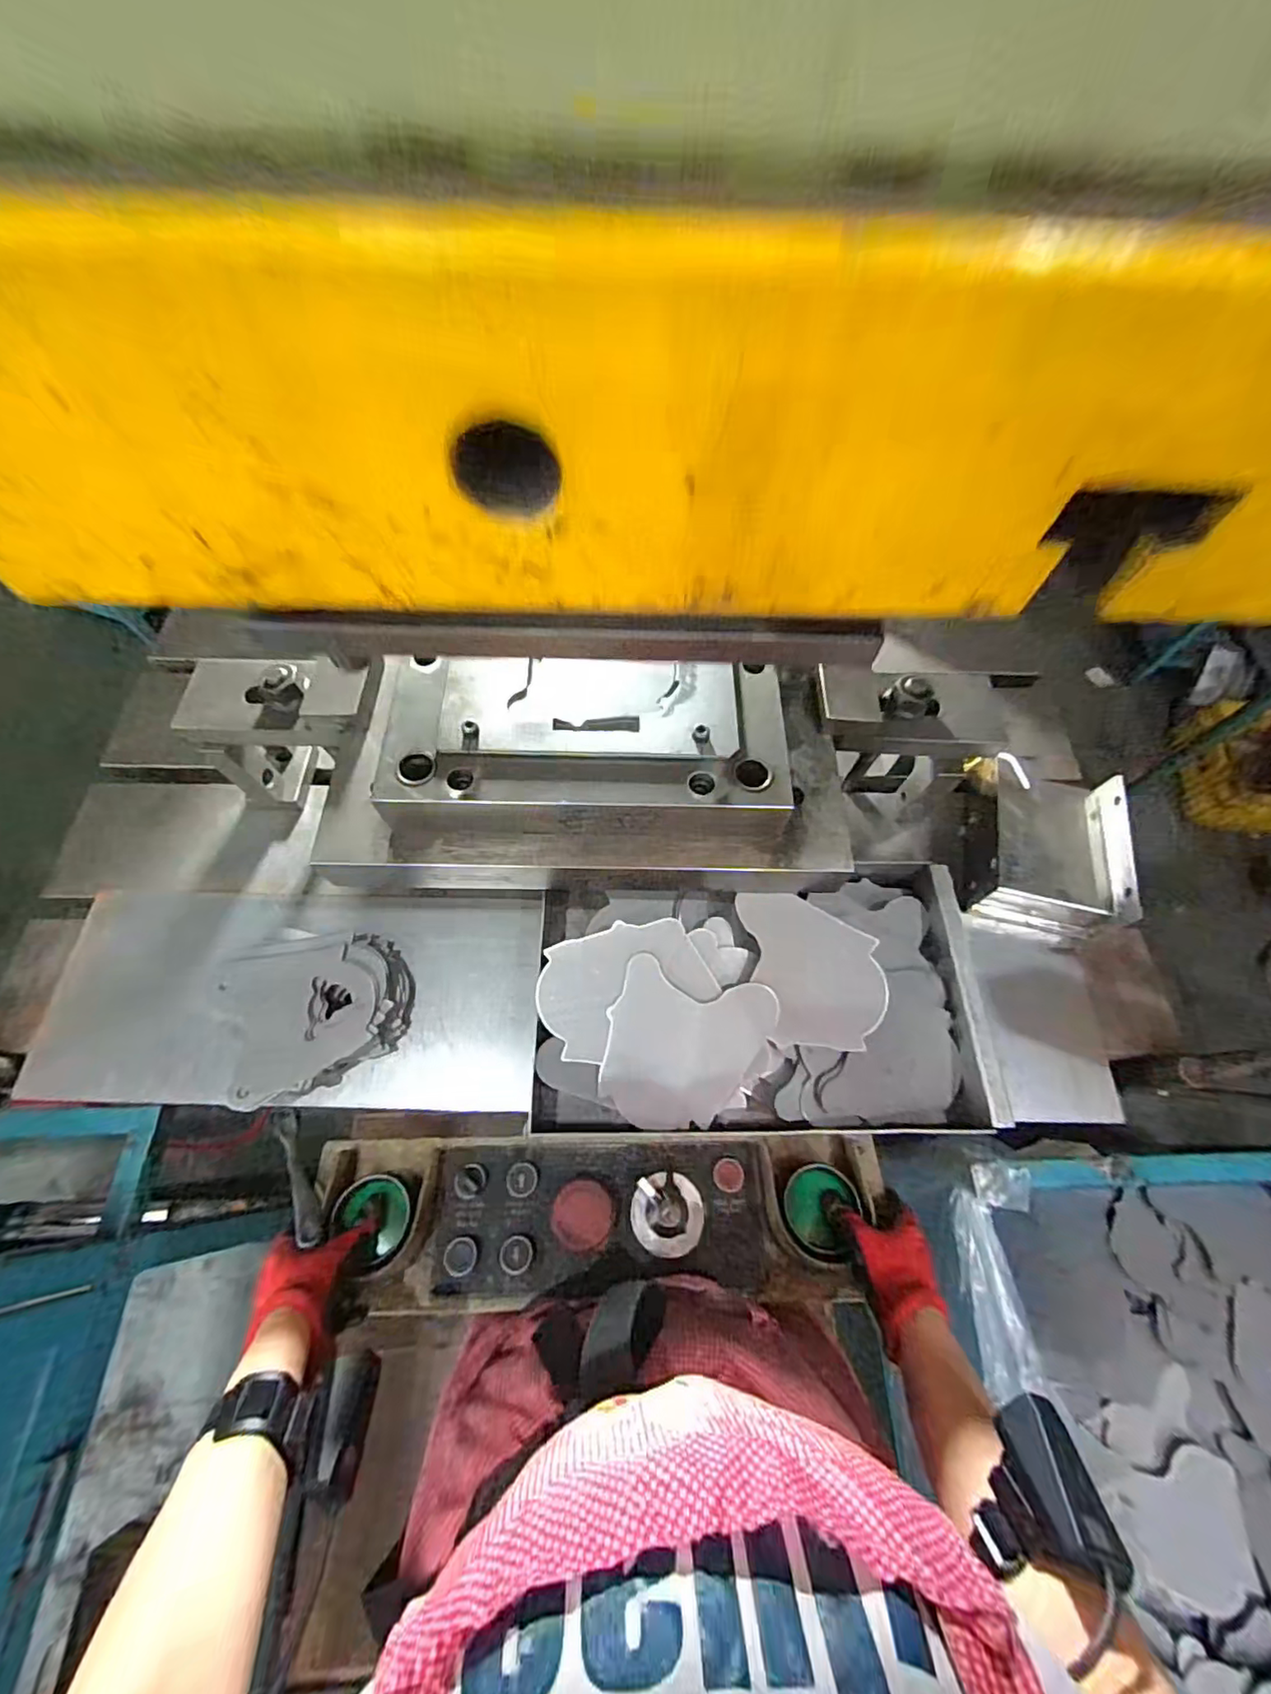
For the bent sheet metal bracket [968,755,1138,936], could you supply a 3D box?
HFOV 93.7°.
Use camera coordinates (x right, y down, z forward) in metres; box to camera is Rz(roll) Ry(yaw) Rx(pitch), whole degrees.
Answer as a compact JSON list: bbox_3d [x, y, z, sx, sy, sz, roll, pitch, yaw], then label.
[{"bbox_3d":[0.429,0.001,0.640,0.145,0.097,0.167,13,65,5],"label":"bent sheet metal bracket"}]

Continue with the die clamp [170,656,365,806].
[{"bbox_3d":[-0.326,-0.104,0.597,0.172,0.175,0.085,4,64,0],"label":"die clamp"}]

